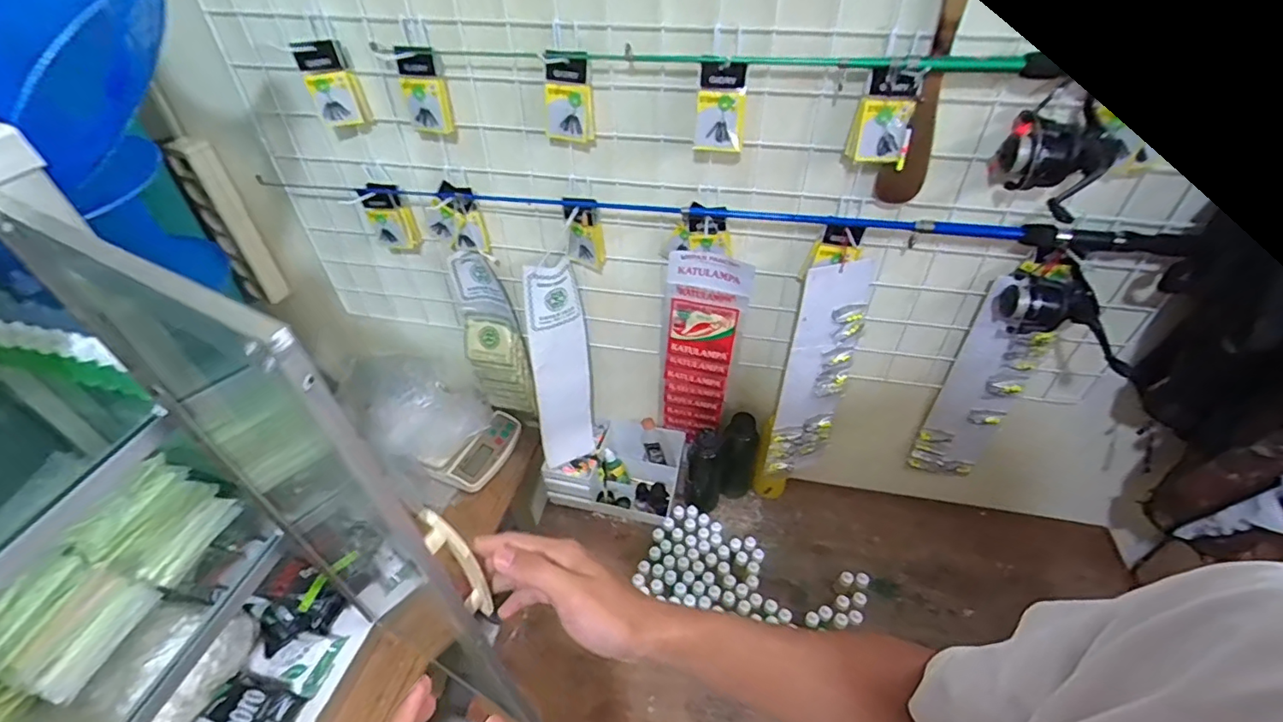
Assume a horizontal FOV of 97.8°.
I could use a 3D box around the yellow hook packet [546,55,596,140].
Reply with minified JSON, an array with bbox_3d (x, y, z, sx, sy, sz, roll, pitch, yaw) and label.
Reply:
[{"bbox_3d":[-0.087,-0.307,0.659,0.059,0.091,0.016,11,40,14],"label":"yellow hook packet"}]

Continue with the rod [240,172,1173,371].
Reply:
[{"bbox_3d":[0.073,-0.156,0.738,1.039,0.139,0.086,11,44,13],"label":"rod"}]

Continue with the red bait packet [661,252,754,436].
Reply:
[{"bbox_3d":[0.094,-0.006,0.872,0.115,0.364,0.034,5,43,7],"label":"red bait packet"}]

